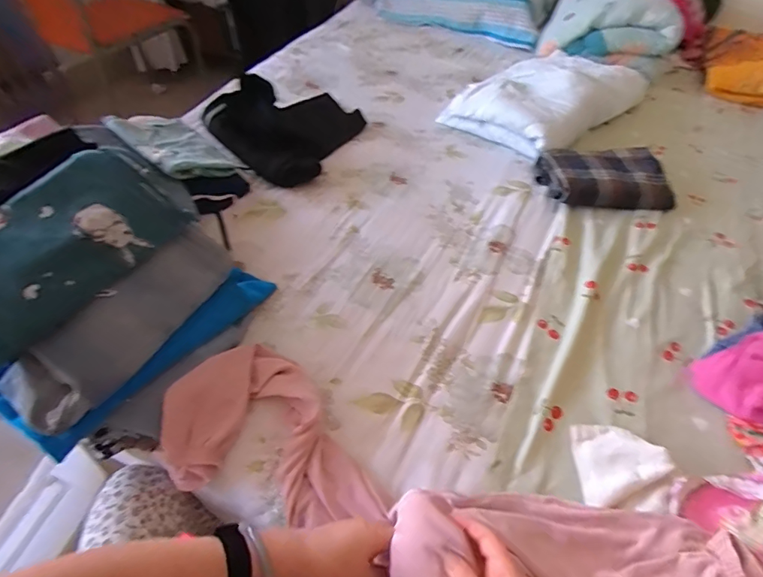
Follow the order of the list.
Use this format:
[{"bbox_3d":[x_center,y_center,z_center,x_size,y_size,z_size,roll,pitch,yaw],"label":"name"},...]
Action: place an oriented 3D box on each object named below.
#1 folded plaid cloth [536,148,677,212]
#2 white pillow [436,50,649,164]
[{"bbox_3d":[0.494,-0.246,0.968,0.258,0.063,0.159,-1,51,-4],"label":"folded plaid cloth"},{"bbox_3d":[0.454,-0.534,1.175,0.354,0.111,0.512,35,57,23],"label":"white pillow"}]

